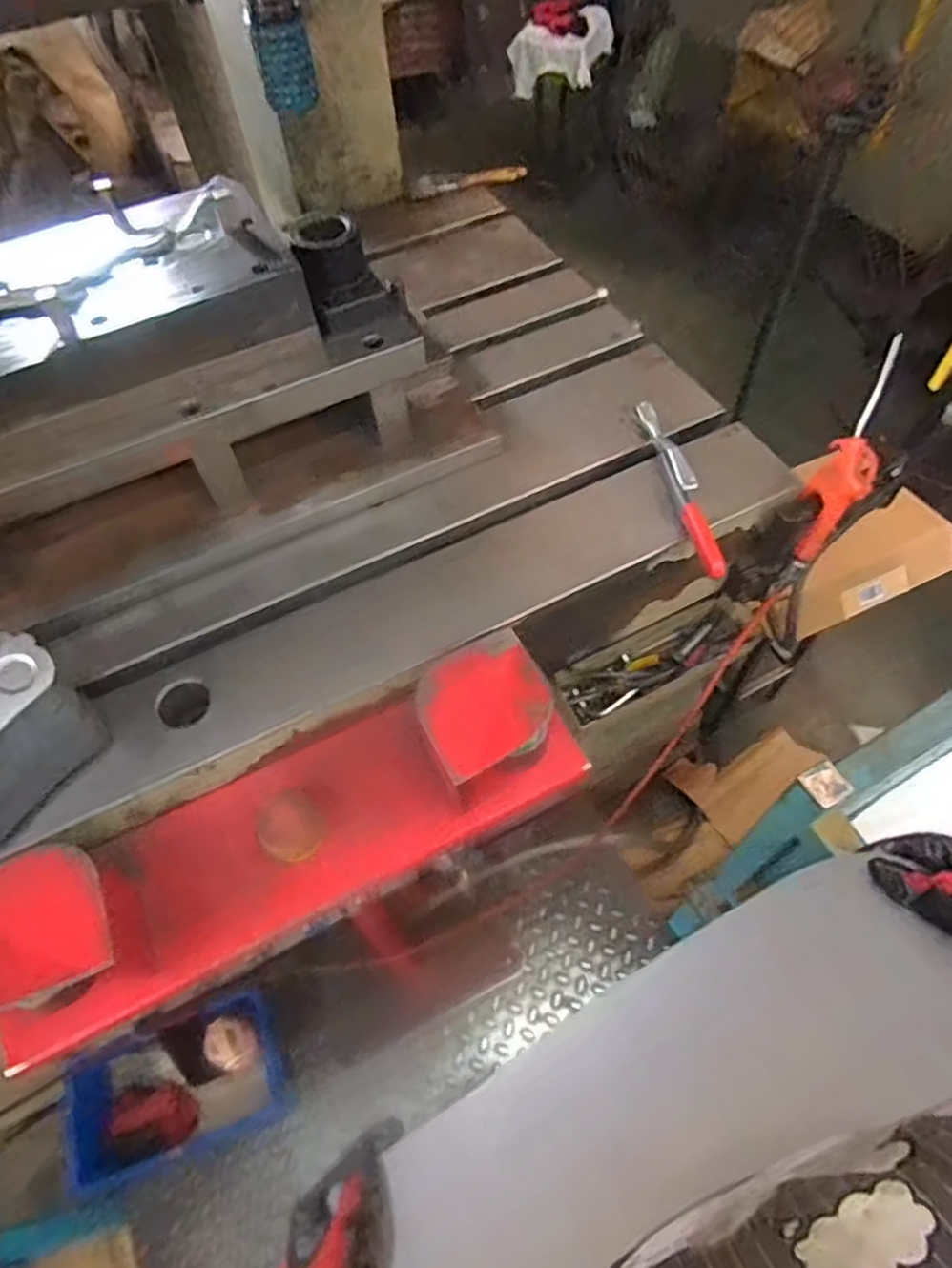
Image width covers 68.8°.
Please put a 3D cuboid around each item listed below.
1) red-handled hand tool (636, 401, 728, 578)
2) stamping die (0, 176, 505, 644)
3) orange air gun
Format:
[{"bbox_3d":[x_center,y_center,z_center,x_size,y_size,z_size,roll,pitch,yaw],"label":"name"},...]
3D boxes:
[{"bbox_3d":[0.223,-0.169,0.757,0.019,0.038,0.249,-10,57,-3],"label":"red-handled hand tool"},{"bbox_3d":[-0.376,-0.206,0.700,0.769,0.230,0.266,-24,58,-12],"label":"stamping die"},{"bbox_3d":[0.400,-0.180,0.747,0.055,0.248,0.034,19,38,16],"label":"orange air gun"}]

